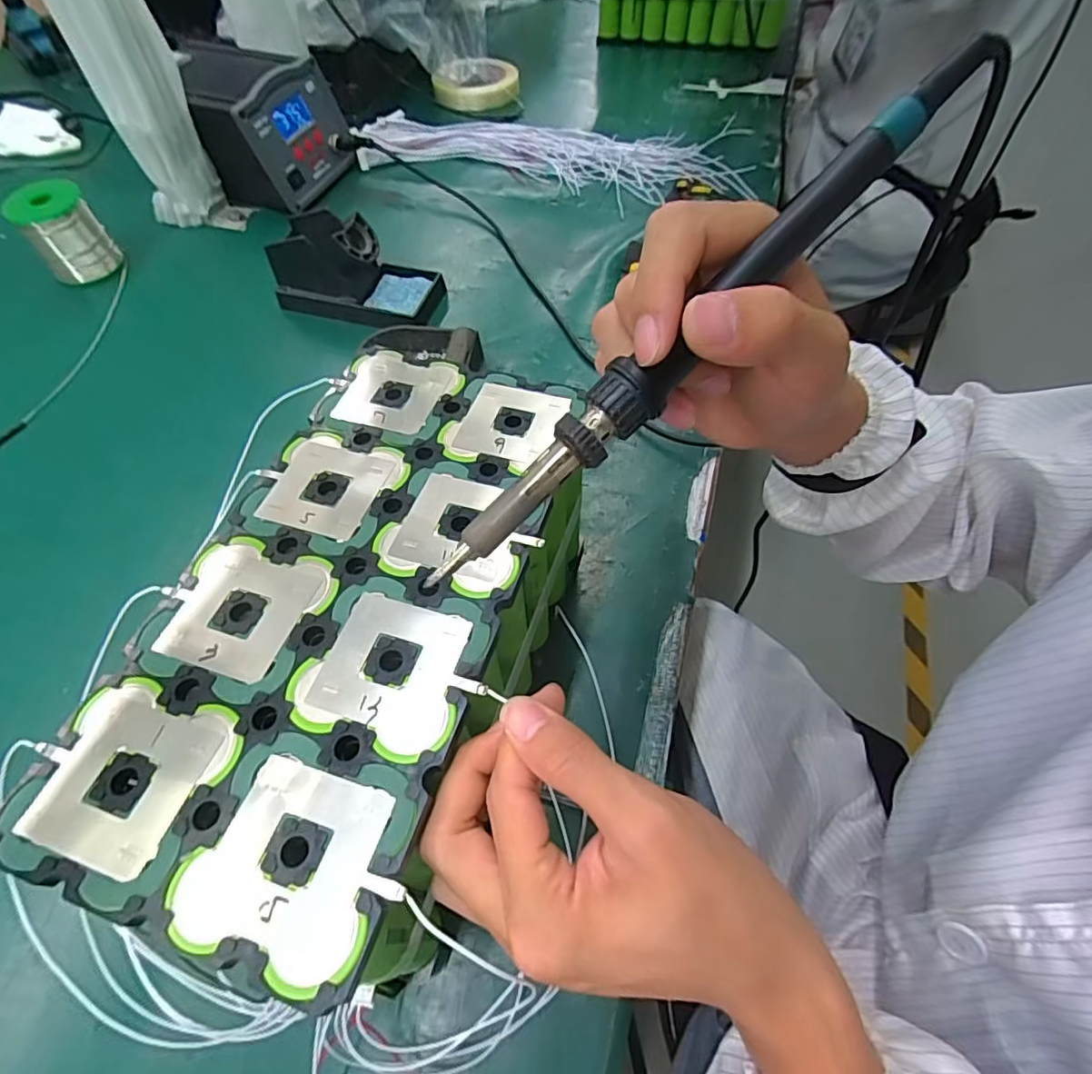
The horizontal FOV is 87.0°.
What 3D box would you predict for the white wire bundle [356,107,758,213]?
[{"bbox_3d":[0.006,-0.460,0.684,0.444,0.029,0.136,10,59,7],"label":"white wire bundle"}]

